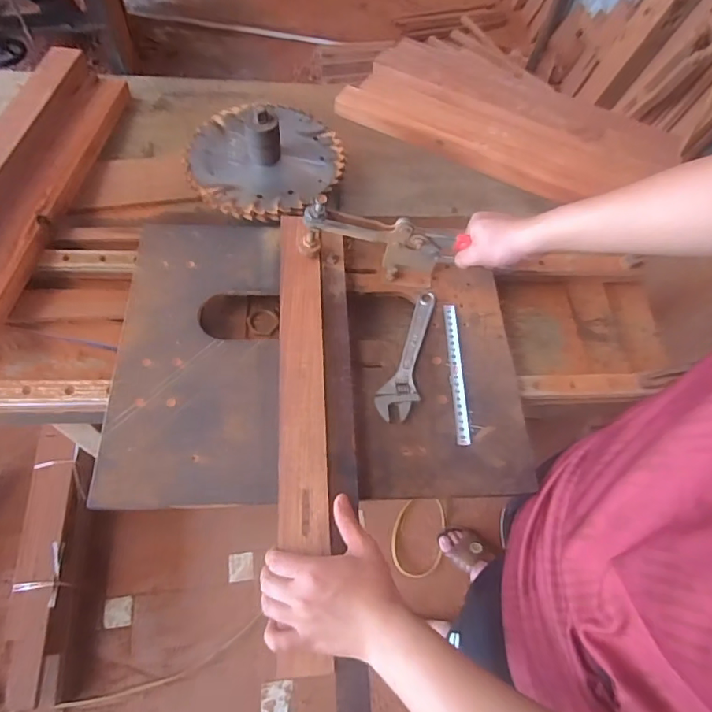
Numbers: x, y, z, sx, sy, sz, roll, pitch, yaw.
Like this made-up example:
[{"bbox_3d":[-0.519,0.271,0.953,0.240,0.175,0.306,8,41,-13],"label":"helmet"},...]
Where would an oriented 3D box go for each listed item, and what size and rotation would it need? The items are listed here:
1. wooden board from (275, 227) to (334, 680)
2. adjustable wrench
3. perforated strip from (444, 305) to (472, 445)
[{"bbox_3d":[-0.062,0.050,0.581,0.054,0.015,0.541,-2,62,-5],"label":"wooden board"},{"bbox_3d":[0.075,-0.002,0.644,0.047,0.013,0.191,22,63,8],"label":"adjustable wrench"},{"bbox_3d":[0.131,0.018,0.646,0.016,0.004,0.198,0,62,1],"label":"perforated strip"}]

